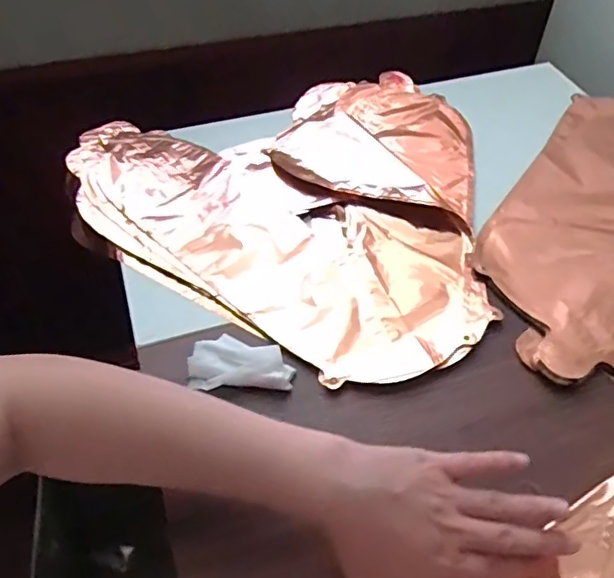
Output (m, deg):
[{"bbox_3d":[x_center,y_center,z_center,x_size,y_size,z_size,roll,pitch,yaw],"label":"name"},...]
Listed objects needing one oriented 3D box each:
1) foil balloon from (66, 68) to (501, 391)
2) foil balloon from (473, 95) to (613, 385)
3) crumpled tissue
[{"bbox_3d":[0.015,-0.119,0.587,0.417,0.018,0.387,29,55,21],"label":"foil balloon"},{"bbox_3d":[0.312,-0.059,0.549,0.239,0.007,0.402,22,53,17],"label":"foil balloon"},{"bbox_3d":[-0.050,0.055,0.441,0.077,0.011,0.044,-1,50,-2],"label":"crumpled tissue"}]

